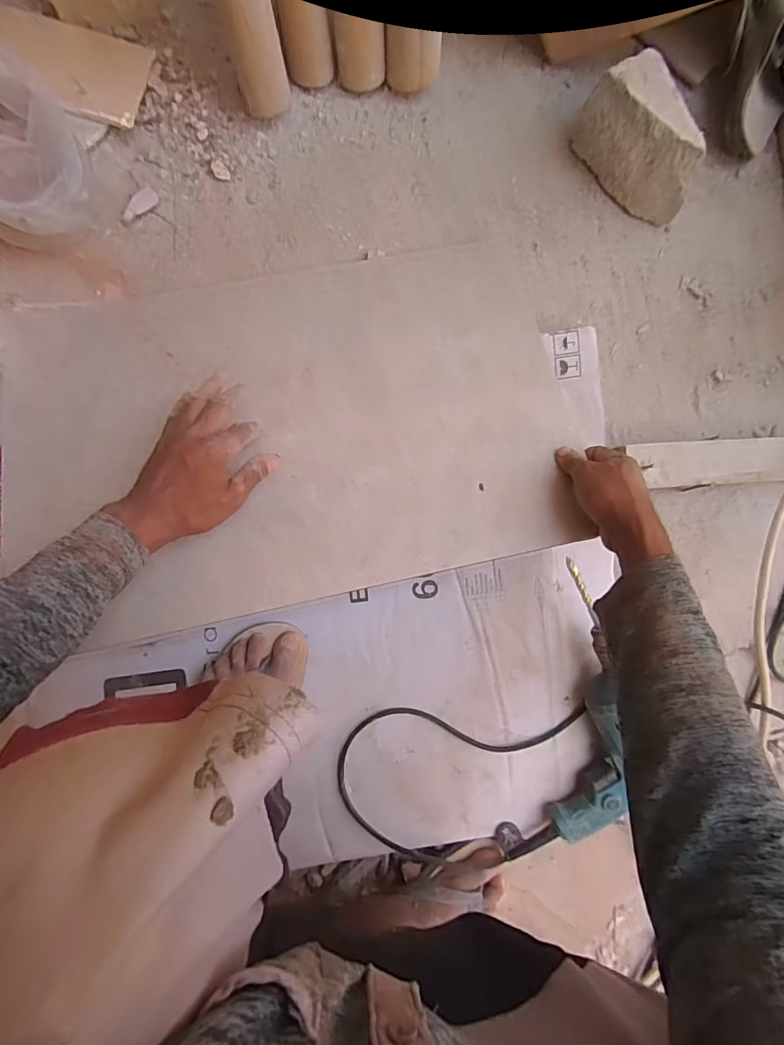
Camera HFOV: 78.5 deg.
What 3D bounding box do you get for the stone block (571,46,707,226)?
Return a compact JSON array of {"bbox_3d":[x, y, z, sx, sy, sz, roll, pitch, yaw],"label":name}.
[{"bbox_3d":[0.305,-0.454,0.585,0.068,0.107,0.165,-41,92,-6],"label":"stone block"}]

